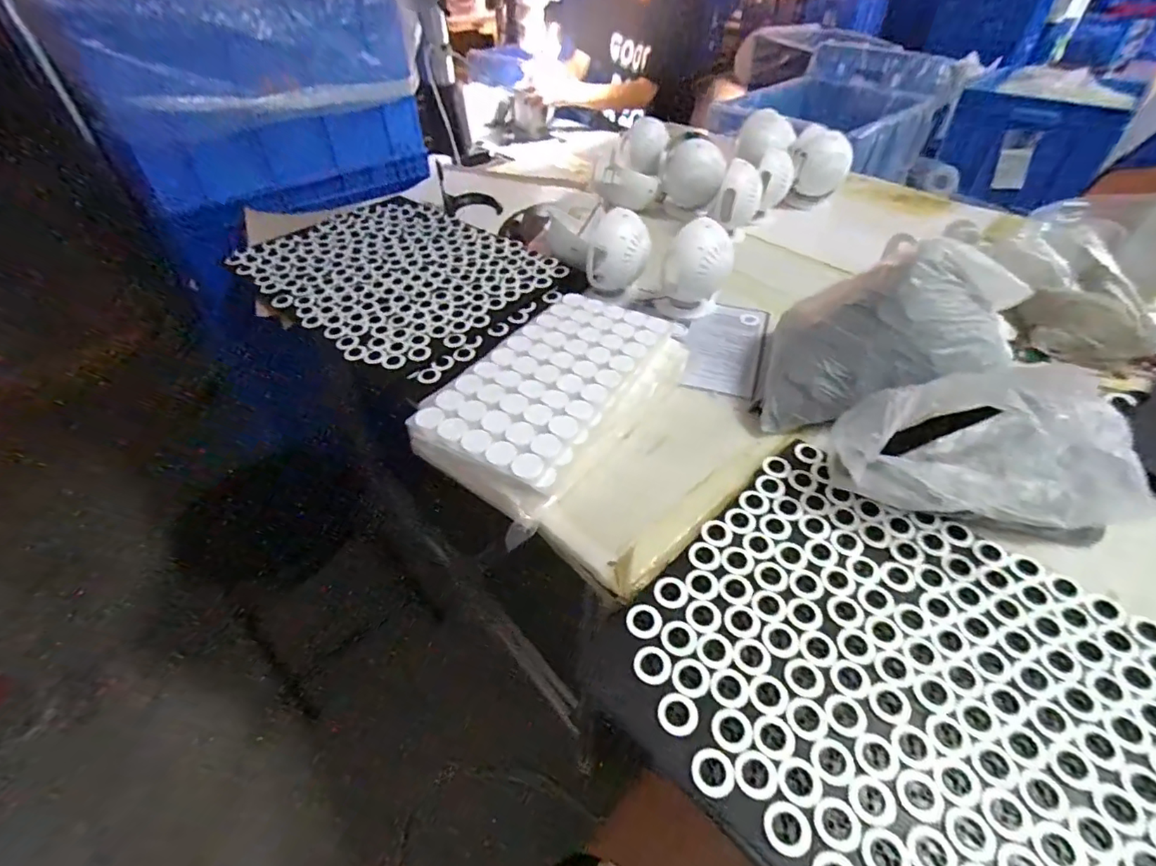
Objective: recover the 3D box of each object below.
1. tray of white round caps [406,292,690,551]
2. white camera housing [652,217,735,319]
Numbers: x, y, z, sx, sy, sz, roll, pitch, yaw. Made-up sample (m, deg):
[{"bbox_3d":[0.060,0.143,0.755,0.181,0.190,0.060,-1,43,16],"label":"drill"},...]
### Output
[{"bbox_3d":[-0.023,-0.052,0.600,0.181,0.046,0.331,28,53,23],"label":"tray of white round caps"},{"bbox_3d":[0.172,-0.236,0.759,0.075,0.131,0.086,25,51,23],"label":"white camera housing"}]

